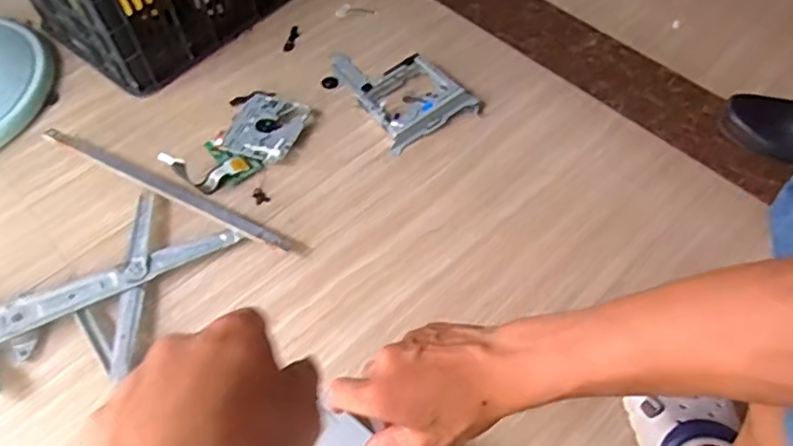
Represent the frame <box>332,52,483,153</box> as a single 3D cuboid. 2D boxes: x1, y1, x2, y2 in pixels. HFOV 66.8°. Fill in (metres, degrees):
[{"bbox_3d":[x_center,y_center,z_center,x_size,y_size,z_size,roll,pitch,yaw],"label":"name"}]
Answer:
[{"bbox_3d":[0.000,-0.247,1.060,0.184,0.041,0.258,-29,60,-15],"label":"frame"}]

